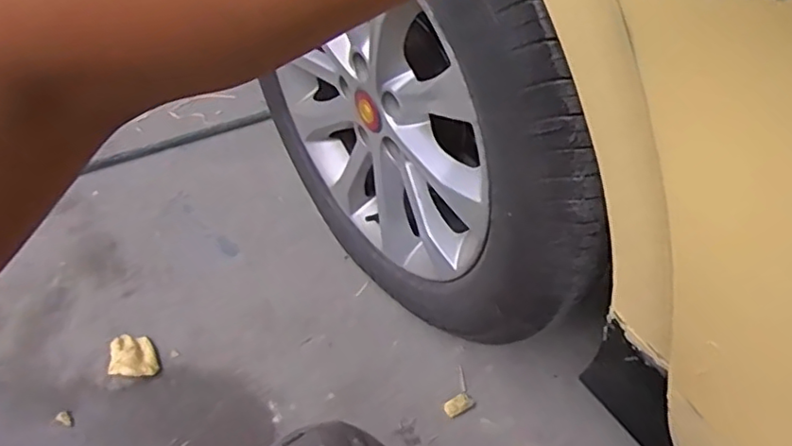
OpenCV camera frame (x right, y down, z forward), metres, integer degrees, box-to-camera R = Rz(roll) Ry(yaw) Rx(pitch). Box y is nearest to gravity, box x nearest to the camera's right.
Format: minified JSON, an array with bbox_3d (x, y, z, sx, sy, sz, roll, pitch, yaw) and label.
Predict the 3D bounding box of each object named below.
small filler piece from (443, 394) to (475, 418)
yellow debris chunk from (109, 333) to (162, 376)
[{"bbox_3d":[0.093,0.268,0.902,0.045,0.004,0.024,-22,63,-16],"label":"small filler piece"},{"bbox_3d":[-0.383,0.193,0.892,0.066,0.029,0.067,2,56,-3],"label":"yellow debris chunk"}]

